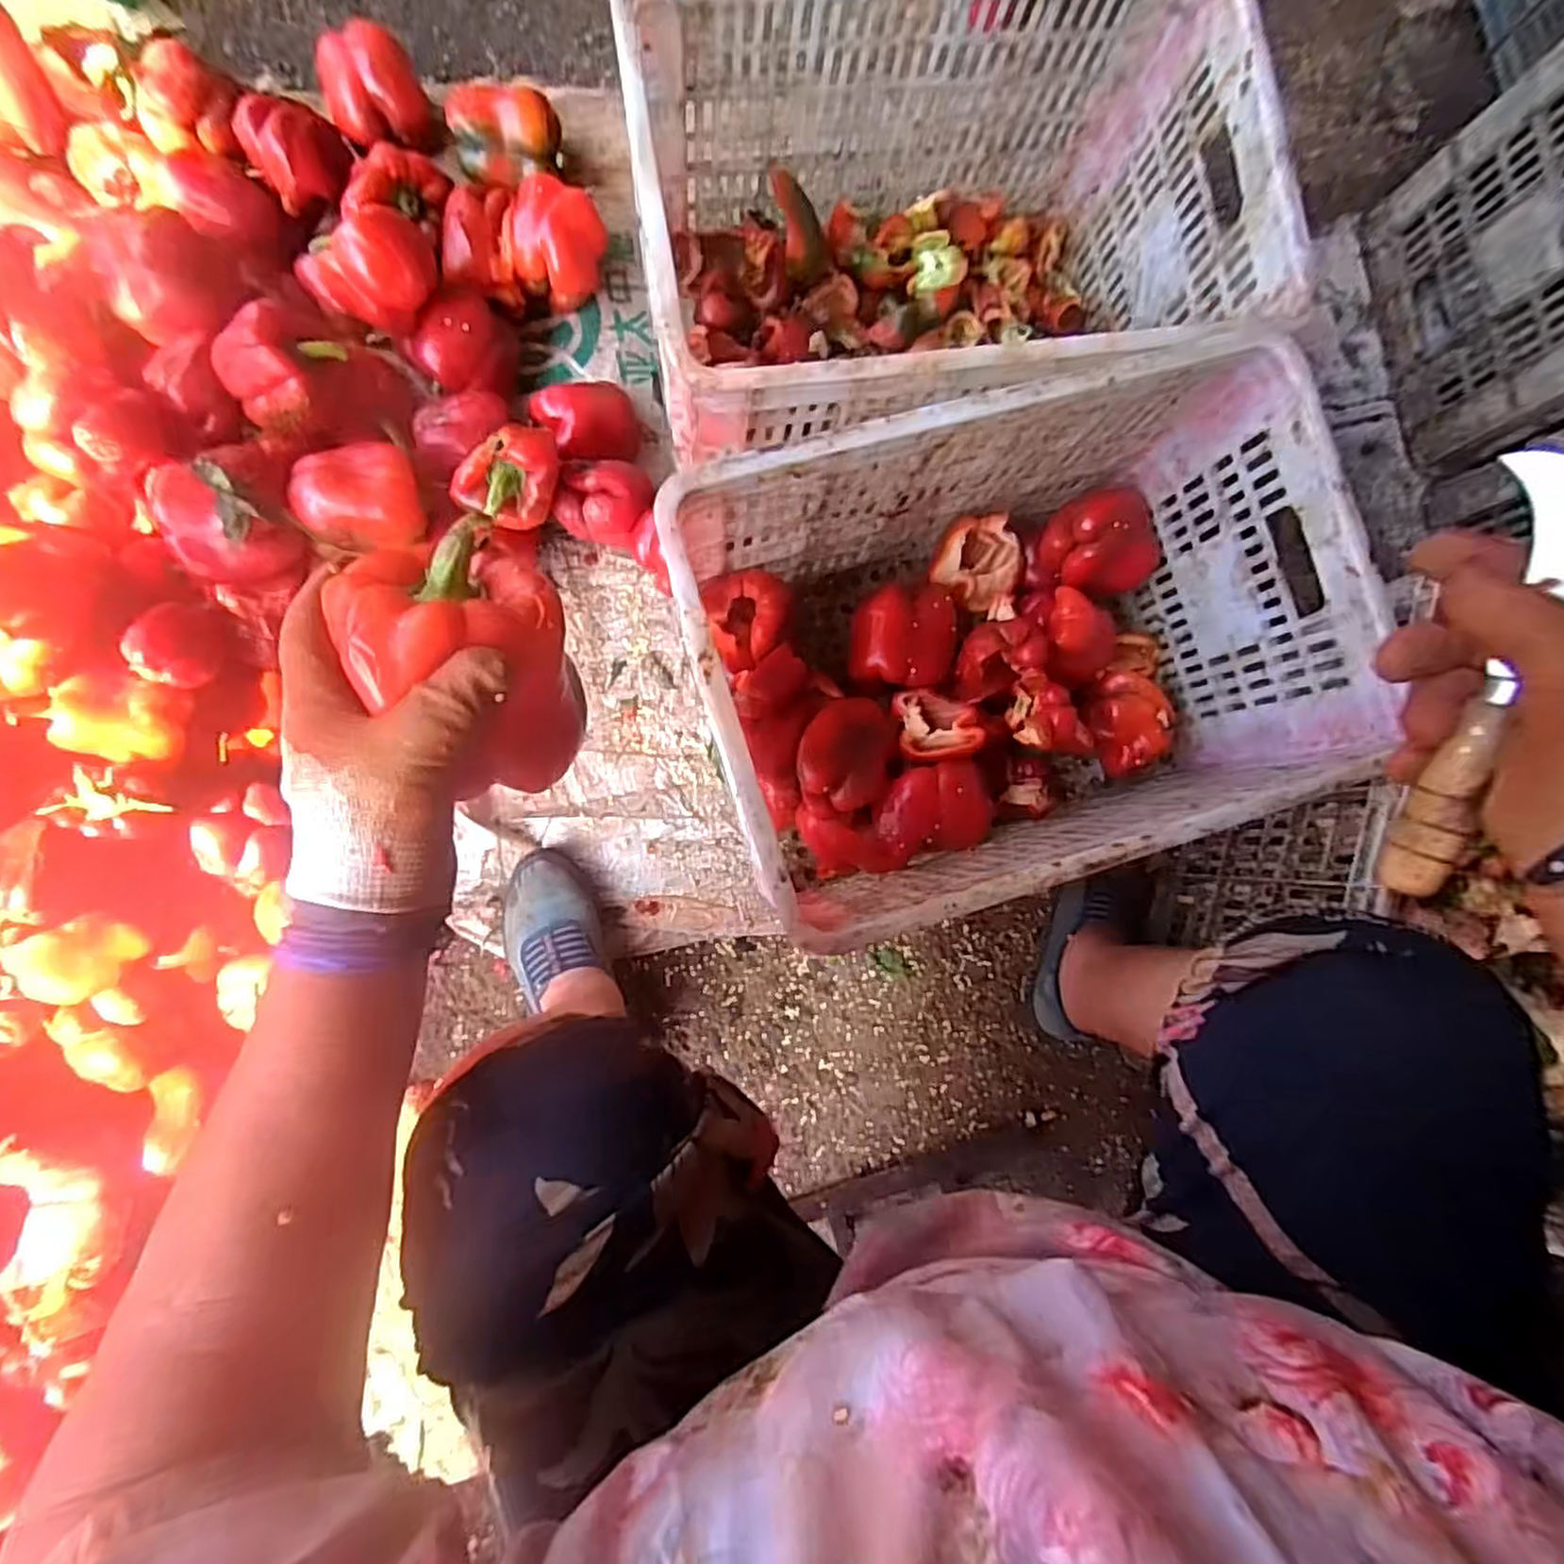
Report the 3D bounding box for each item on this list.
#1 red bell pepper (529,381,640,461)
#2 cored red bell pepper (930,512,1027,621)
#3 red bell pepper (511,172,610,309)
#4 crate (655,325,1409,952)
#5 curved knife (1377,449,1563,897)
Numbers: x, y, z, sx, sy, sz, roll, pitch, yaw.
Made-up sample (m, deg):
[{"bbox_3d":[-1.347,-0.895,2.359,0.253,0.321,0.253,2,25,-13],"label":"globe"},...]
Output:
[{"bbox_3d":[-0.193,-0.351,0.766,0.108,0.080,0.072,-3,87,-7],"label":"red bell pepper"},{"bbox_3d":[0.209,-0.227,0.772,0.101,0.070,0.083,24,84,-5],"label":"cored red bell pepper"},{"bbox_3d":[-0.232,-0.551,0.776,0.090,0.077,0.098,12,85,-6],"label":"red bell pepper"},{"bbox_3d":[0.182,-0.107,0.684,0.501,0.295,0.346,-18,88,-7],"label":"crate"},{"bbox_3d":[0.288,-0.039,0.305,0.021,0.030,0.181,11,102,-6],"label":"curved knife"}]

